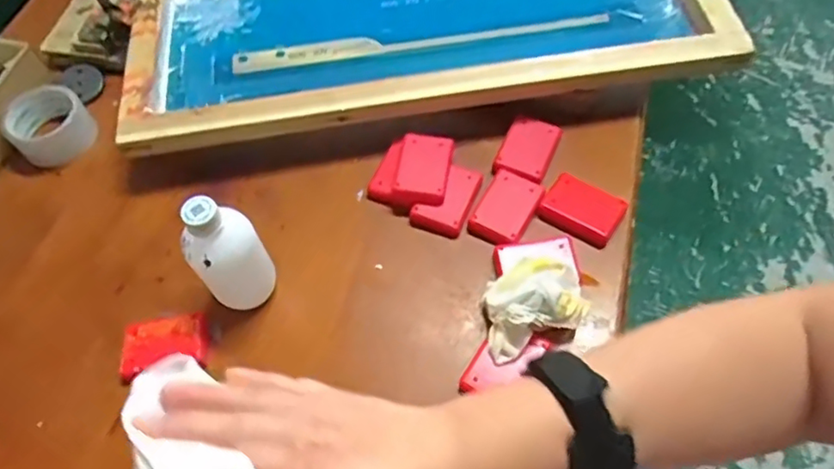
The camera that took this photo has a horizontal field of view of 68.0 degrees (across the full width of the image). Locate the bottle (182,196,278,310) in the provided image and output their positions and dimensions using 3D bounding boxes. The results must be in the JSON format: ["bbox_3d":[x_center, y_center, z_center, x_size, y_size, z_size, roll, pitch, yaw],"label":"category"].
[{"bbox_3d":[-0.170,0.023,0.570,0.064,0.137,0.057,-34,62,-15],"label":"bottle"}]

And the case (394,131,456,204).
[{"bbox_3d":[0.007,-0.072,0.671,0.055,0.018,0.084,6,60,8],"label":"case"}]

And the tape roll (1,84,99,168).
[{"bbox_3d":[-0.440,-0.132,0.739,0.096,0.040,0.088,-2,59,3],"label":"tape roll"}]

